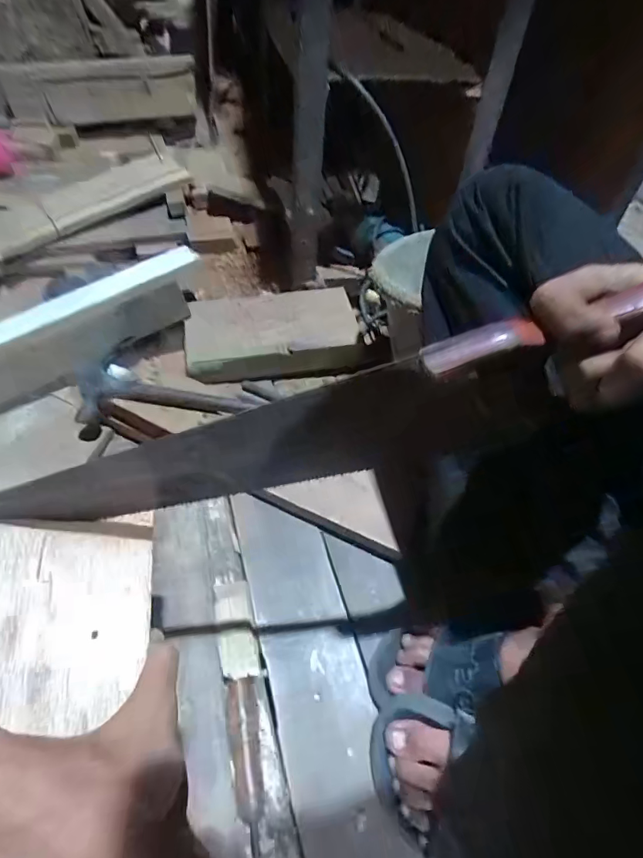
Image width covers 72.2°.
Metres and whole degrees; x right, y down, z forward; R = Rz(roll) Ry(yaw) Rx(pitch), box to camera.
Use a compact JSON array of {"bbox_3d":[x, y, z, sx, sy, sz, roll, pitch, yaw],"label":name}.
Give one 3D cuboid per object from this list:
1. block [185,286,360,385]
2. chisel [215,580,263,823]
[{"bbox_3d":[-0.086,-0.165,0.737,0.285,0.069,0.148,-9,53,-9],"label":"block"},{"bbox_3d":[-0.081,0.260,0.453,0.038,0.024,0.210,-9,53,-9],"label":"chisel"}]

